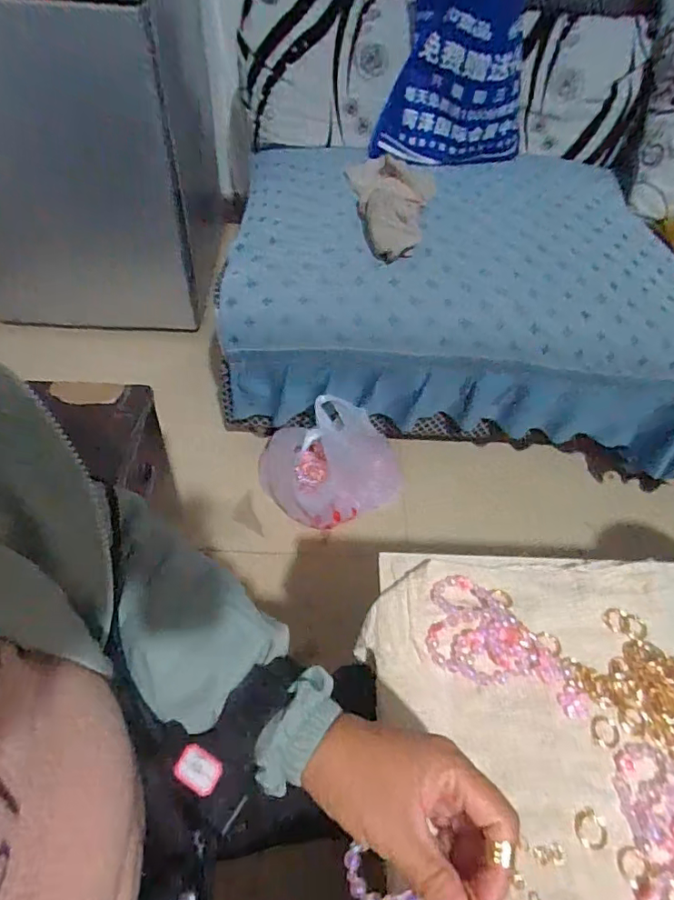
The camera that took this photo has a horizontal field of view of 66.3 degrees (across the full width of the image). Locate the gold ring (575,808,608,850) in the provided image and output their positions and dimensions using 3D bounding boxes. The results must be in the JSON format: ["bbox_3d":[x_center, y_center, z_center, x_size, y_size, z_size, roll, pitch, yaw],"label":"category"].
[{"bbox_3d":[0.189,0.280,0.382,0.023,0.004,0.024,2,52,-3],"label":"gold ring"}]

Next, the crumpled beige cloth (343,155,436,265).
[{"bbox_3d":[0.095,-0.463,0.960,0.168,0.061,0.301,7,52,0],"label":"crumpled beige cloth"}]

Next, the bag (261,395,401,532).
[{"bbox_3d":[-0.016,0.017,1.035,0.295,0.270,0.175,7,52,0],"label":"bag"}]

